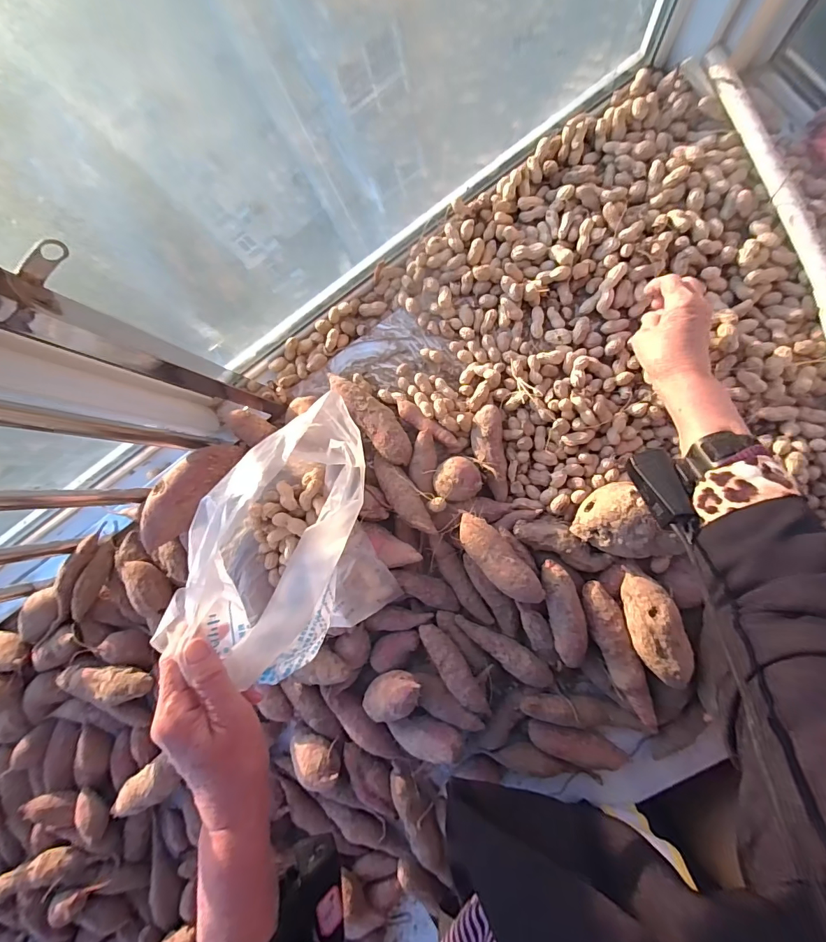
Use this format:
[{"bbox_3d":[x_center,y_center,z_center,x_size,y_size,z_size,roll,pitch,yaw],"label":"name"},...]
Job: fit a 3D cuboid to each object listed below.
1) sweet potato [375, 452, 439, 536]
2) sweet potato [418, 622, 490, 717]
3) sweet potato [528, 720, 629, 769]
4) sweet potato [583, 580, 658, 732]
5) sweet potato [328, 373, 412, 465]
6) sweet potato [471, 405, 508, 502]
[{"bbox_3d":[-0.014,0.030,0.534,0.038,0.032,0.127,-40,66,5],"label":"sweet potato"},{"bbox_3d":[0.051,0.237,0.498,0.033,0.033,0.120,-33,83,6],"label":"sweet potato"},{"bbox_3d":[0.193,0.325,0.494,0.111,0.036,0.041,20,90,9],"label":"sweet potato"},{"bbox_3d":[0.229,0.203,0.468,0.035,0.036,0.153,-19,85,7],"label":"sweet potato"},{"bbox_3d":[-0.055,-0.072,0.553,0.049,0.046,0.158,-39,82,5],"label":"sweet potato"},{"bbox_3d":[0.096,-0.022,0.524,0.039,0.028,0.117,-6,86,8],"label":"sweet potato"}]

